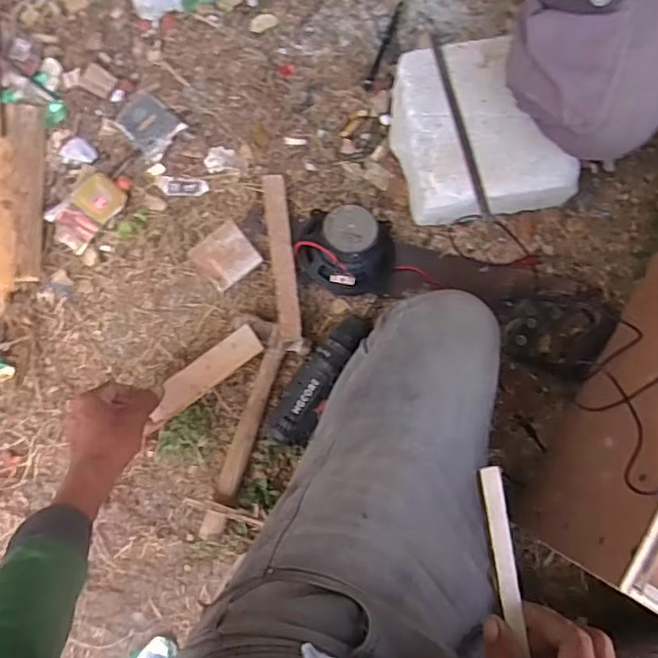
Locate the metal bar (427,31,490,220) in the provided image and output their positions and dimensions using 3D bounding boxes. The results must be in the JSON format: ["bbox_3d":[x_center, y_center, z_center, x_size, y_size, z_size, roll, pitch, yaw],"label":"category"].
[{"bbox_3d":[0.156,-0.243,0.706,0.014,0.009,0.229,-16,85,-6],"label":"metal bar"}]

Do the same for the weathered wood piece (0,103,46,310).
[{"bbox_3d":[-0.415,-0.171,0.780,0.070,0.018,0.269,-3,84,-5],"label":"weathered wood piece"}]

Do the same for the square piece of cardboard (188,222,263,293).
[{"bbox_3d":[-0.136,-0.095,0.769,0.072,0.013,0.070,-38,87,-7],"label":"square piece of cardboard"}]

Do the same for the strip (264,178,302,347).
[{"bbox_3d":[-0.061,-0.099,0.760,0.026,0.013,0.235,-5,71,-7],"label":"strip"}]

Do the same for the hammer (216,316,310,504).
[{"bbox_3d":[-0.096,0.101,0.726,0.090,0.029,0.221,15,83,-2],"label":"hammer"}]

